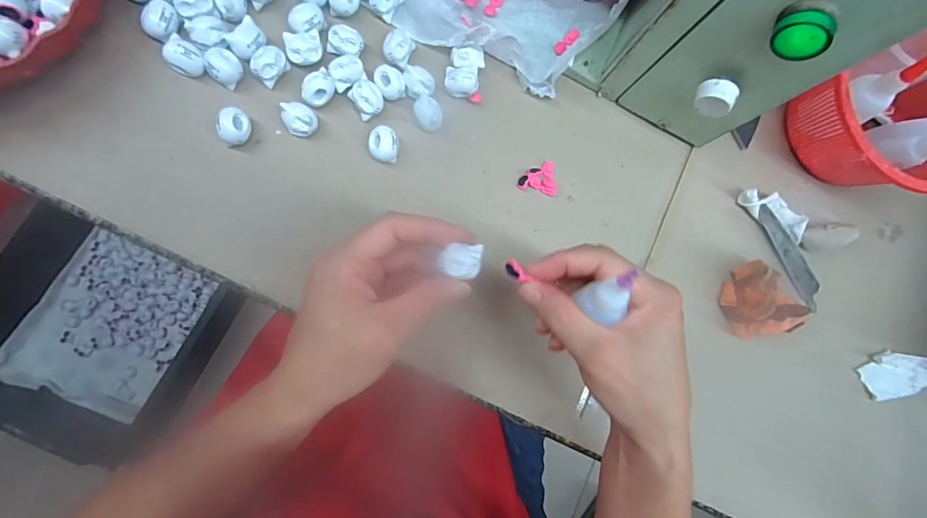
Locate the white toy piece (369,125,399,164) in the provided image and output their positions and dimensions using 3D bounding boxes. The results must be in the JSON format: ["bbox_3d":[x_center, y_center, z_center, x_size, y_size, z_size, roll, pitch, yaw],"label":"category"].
[{"bbox_3d":[-0.060,-0.086,0.327,0.022,0.018,0.025,5,84,-9],"label":"white toy piece"}]

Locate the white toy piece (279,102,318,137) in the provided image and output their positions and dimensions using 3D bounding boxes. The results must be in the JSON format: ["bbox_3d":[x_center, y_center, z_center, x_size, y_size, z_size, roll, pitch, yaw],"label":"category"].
[{"bbox_3d":[-0.119,-0.101,0.315,0.022,0.020,0.024,1,85,-9],"label":"white toy piece"}]

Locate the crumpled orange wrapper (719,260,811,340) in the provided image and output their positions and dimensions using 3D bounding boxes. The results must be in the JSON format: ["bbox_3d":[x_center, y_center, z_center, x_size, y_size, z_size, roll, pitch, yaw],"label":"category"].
[{"bbox_3d":[0.249,0.042,0.362,0.051,0.032,0.062,-41,92,-10],"label":"crumpled orange wrapper"}]

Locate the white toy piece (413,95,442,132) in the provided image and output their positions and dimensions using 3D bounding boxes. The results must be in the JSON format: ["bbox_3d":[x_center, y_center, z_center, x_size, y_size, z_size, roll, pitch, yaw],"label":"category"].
[{"bbox_3d":[-0.027,-0.111,0.332,0.021,0.017,0.025,-5,86,-10],"label":"white toy piece"}]

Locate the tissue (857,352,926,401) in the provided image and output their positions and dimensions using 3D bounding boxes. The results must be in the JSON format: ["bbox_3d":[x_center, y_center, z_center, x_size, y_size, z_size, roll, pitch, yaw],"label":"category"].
[{"bbox_3d":[0.394,0.103,0.390,0.080,0.013,0.037,-5,86,-10],"label":"tissue"}]

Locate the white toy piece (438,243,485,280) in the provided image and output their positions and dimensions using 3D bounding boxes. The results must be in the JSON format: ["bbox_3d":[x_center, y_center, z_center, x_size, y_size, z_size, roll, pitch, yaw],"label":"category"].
[{"bbox_3d":[0.000,0.001,0.251,0.024,0.010,0.020,5,89,-8],"label":"white toy piece"}]

